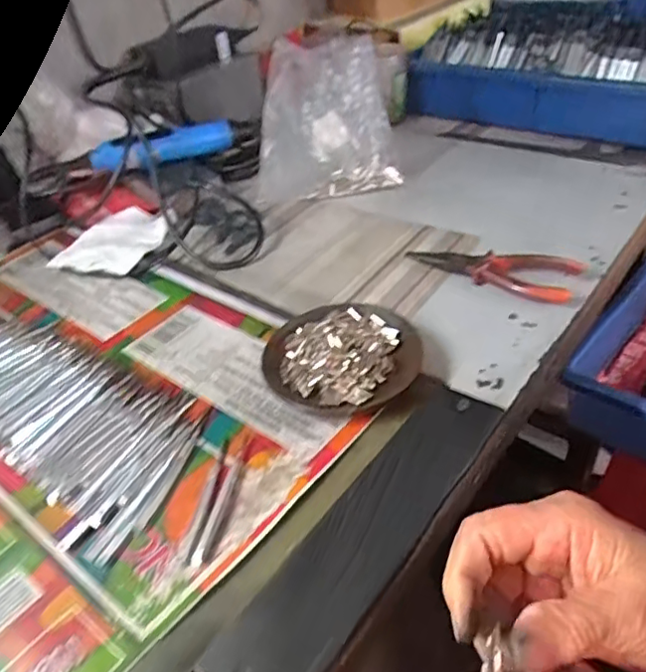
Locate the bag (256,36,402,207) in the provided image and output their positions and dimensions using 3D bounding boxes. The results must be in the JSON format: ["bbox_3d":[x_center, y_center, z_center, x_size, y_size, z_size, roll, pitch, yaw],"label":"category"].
[{"bbox_3d":[-0.005,-0.254,0.680,0.156,0.191,0.055,-9,3,11],"label":"bag"}]

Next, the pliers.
[{"bbox_3d":[0.145,-0.060,0.518,0.144,0.023,0.055,18,44,28],"label":"pliers"}]

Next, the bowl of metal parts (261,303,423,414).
[{"bbox_3d":[0.014,0.015,0.437,0.107,0.024,0.108,-4,38,3],"label":"bowl of metal parts"}]

